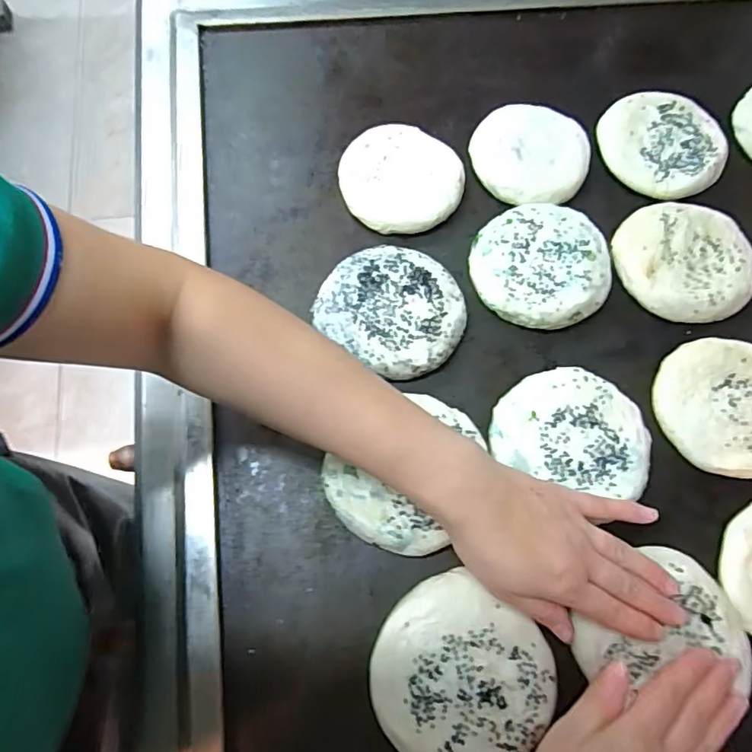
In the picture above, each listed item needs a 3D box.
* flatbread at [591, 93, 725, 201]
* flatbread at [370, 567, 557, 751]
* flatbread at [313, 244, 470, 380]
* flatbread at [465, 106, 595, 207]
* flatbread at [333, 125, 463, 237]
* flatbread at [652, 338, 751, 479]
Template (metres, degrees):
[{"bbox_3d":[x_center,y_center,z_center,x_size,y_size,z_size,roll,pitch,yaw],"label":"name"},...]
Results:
[{"bbox_3d":[0.280,-0.226,0.524,0.109,0.016,0.113,1,71,-2],"label":"flatbread"},{"bbox_3d":[0.057,0.206,0.368,0.116,0.020,0.111,34,73,9],"label":"flatbread"},{"bbox_3d":[0.015,-0.056,0.458,0.117,0.026,0.109,1,71,-2],"label":"flatbread"},{"bbox_3d":[0.147,-0.210,0.513,0.106,0.022,0.110,1,71,-2],"label":"flatbread"},{"bbox_3d":[0.024,-0.181,0.502,0.108,0.027,0.107,1,71,-2],"label":"flatbread"},{"bbox_3d":[0.291,0.025,0.442,0.116,0.022,0.110,1,71,-2],"label":"flatbread"}]

